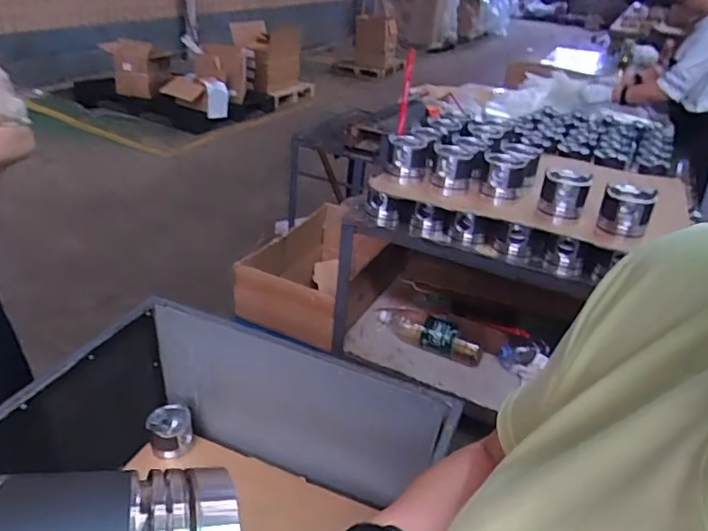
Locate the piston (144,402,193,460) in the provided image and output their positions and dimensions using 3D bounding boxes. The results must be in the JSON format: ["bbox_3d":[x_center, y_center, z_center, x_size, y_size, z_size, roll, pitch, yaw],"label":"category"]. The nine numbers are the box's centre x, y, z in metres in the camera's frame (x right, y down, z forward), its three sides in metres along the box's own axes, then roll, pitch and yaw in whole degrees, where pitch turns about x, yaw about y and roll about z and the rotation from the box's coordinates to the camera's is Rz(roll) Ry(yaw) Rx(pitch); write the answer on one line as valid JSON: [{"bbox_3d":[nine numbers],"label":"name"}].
[{"bbox_3d":[-0.438,0.402,1.302,0.109,0.076,0.128,-12,35,-27],"label":"piston"}]

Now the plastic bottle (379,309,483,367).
[{"bbox_3d":[0.228,0.201,1.652,0.331,0.106,0.091,24,35,28],"label":"plastic bottle"}]

